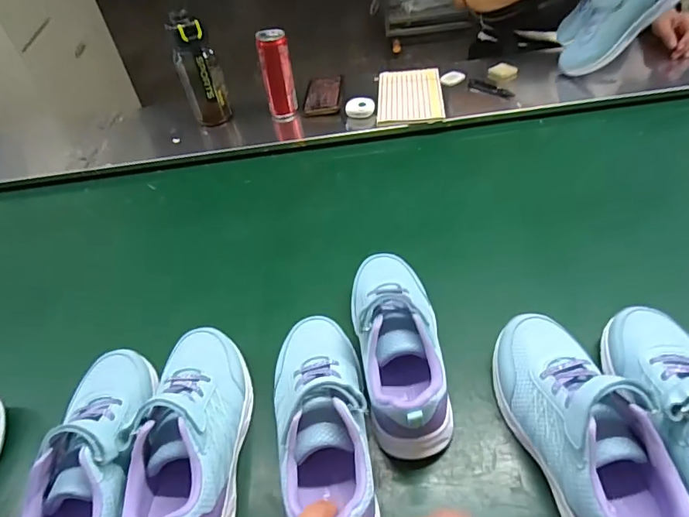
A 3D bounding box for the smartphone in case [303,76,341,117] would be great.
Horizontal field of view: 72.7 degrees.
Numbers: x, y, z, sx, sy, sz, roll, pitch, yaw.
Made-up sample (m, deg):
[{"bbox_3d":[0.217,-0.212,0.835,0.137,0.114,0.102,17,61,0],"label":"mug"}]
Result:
[{"bbox_3d":[-0.043,-0.335,0.952,0.071,0.016,0.131,-2,44,3],"label":"smartphone in case"}]

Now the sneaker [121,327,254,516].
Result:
[{"bbox_3d":[-0.142,0.163,0.435,0.086,0.074,0.238,-3,44,2],"label":"sneaker"}]

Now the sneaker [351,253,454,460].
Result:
[{"bbox_3d":[0.056,0.083,0.493,0.086,0.085,0.233,-4,44,1],"label":"sneaker"}]

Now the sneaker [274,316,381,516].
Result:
[{"bbox_3d":[-0.019,0.141,0.430,0.083,0.085,0.219,-9,40,-4],"label":"sneaker"}]

